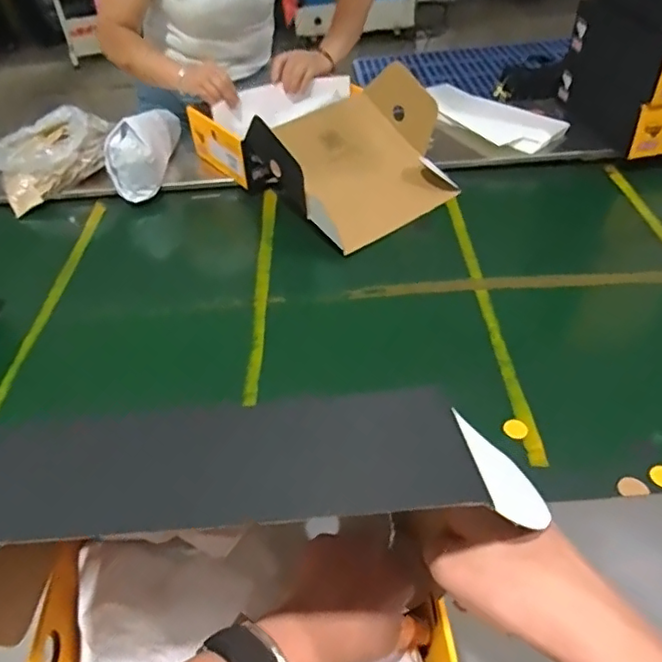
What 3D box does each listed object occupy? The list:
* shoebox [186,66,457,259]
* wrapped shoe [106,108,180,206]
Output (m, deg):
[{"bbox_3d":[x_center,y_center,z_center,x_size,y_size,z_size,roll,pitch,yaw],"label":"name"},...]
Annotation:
[{"bbox_3d":[0.005,-0.378,1.148,0.363,0.150,0.456,-34,50,-26],"label":"shoebox"},{"bbox_3d":[-0.385,-0.403,1.214,0.095,0.120,0.294,-4,44,2],"label":"wrapped shoe"}]

